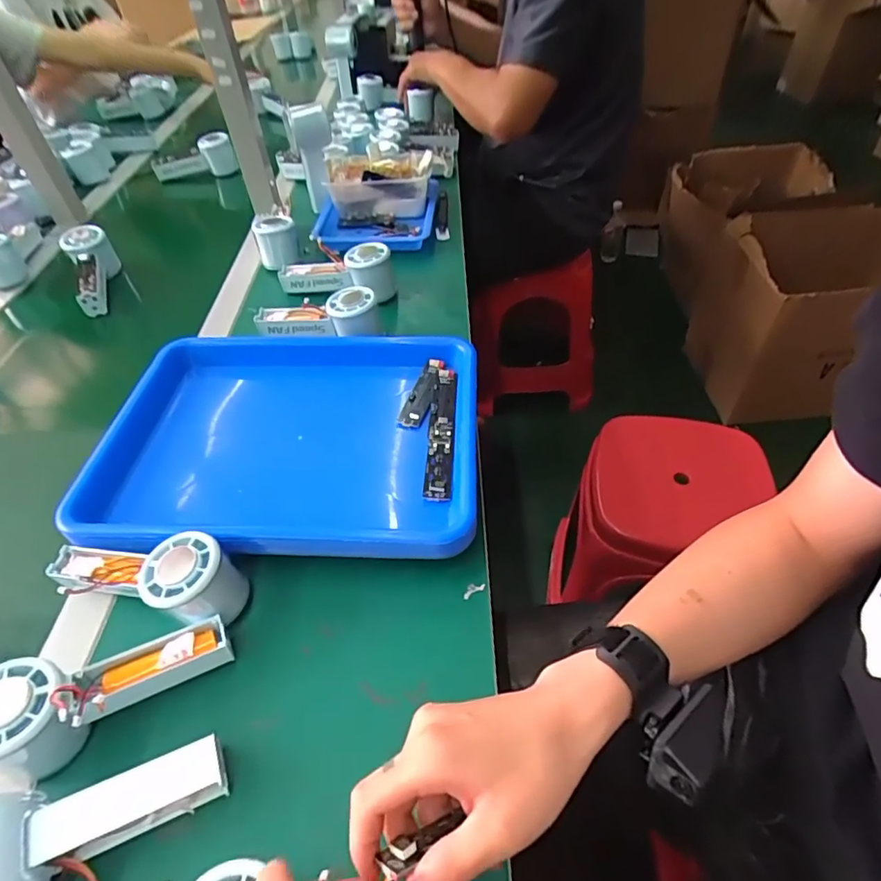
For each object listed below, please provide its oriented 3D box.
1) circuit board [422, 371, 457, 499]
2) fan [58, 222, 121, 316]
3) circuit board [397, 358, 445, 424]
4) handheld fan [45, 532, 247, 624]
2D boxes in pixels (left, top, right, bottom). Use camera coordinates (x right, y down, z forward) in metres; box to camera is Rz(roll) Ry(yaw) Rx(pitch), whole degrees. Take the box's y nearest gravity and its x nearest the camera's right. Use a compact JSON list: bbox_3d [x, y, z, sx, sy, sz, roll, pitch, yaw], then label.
[{"bbox_3d":[0.001,-0.013,0.500,0.024,0.009,0.157,0,48,5],"label":"circuit board"},{"bbox_3d":[-0.487,-0.240,0.751,0.056,0.065,0.153,-23,50,-15],"label":"fan"},{"bbox_3d":[-0.018,-0.050,0.537,0.025,0.008,0.088,9,49,14],"label":"circuit board"},{"bbox_3d":[-0.228,0.103,0.407,0.147,0.062,0.055,7,49,12],"label":"handheld fan"}]

